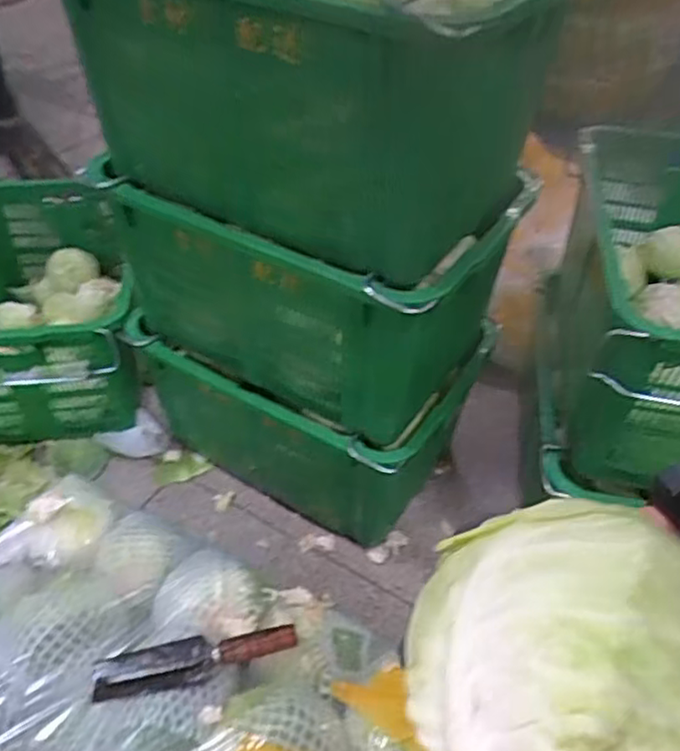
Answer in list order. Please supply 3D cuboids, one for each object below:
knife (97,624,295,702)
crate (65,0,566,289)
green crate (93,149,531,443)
[{"bbox_3d":[-0.180,0.347,0.803,0.244,0.033,0.057,-6,45,-7],"label":"knife"},{"bbox_3d":[-0.032,-0.423,0.948,0.576,0.385,0.511,23,48,21],"label":"crate"},{"bbox_3d":[-0.057,-0.148,1.202,0.609,0.431,0.357,23,48,21],"label":"green crate"}]

